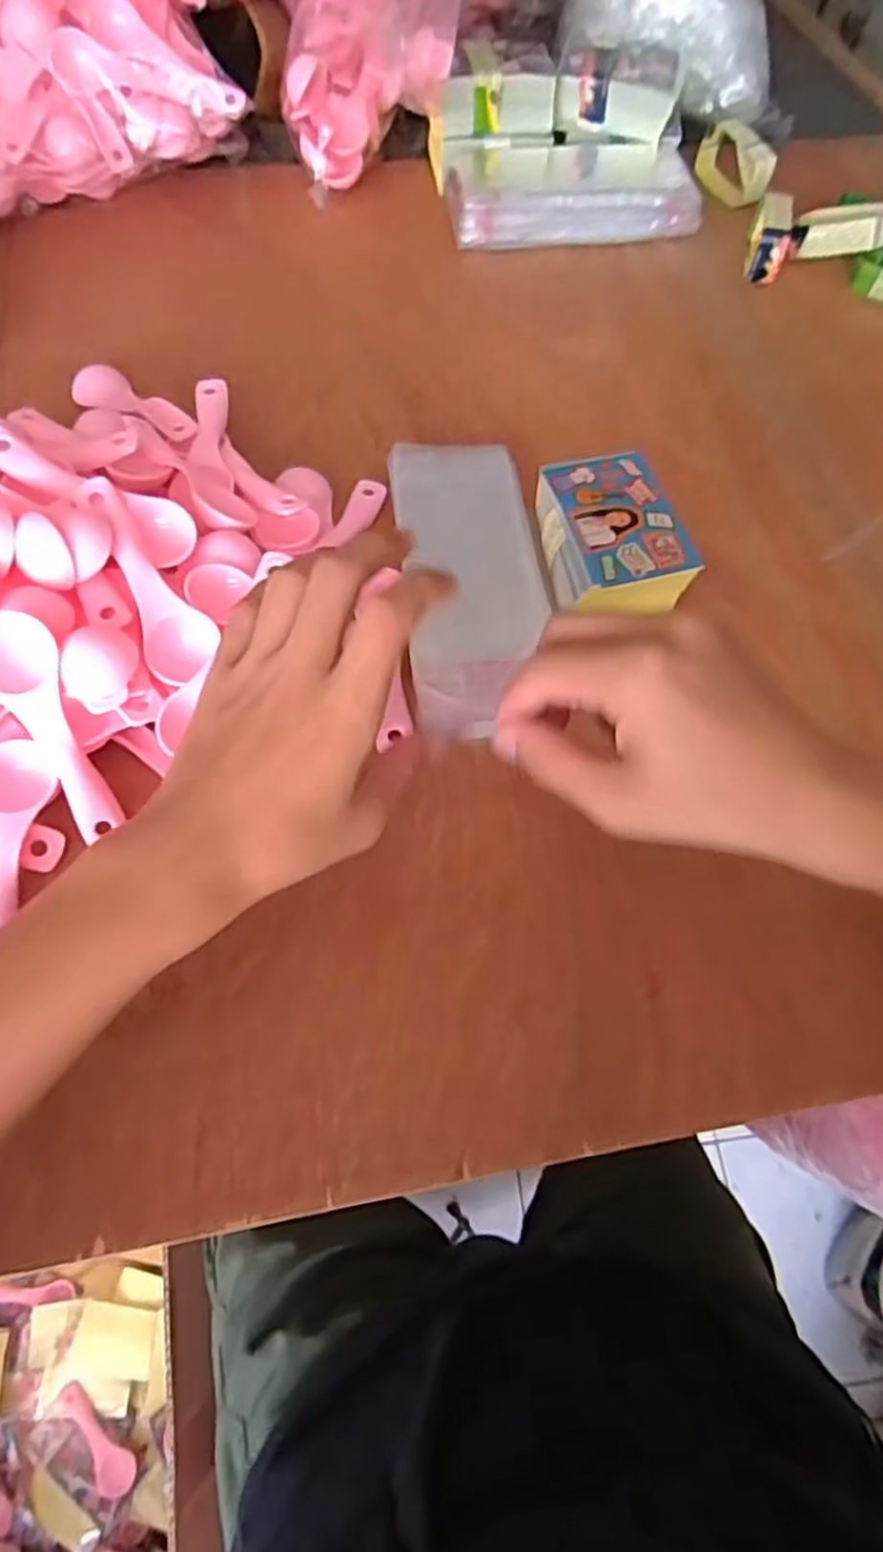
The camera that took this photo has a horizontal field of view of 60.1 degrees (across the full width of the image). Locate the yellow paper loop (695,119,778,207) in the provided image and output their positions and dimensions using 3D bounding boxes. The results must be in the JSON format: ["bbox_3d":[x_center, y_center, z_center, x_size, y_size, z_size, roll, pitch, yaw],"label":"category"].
[{"bbox_3d":[0.253,-0.530,0.662,0.017,0.050,0.086,-16,64,-12],"label":"yellow paper loop"}]

